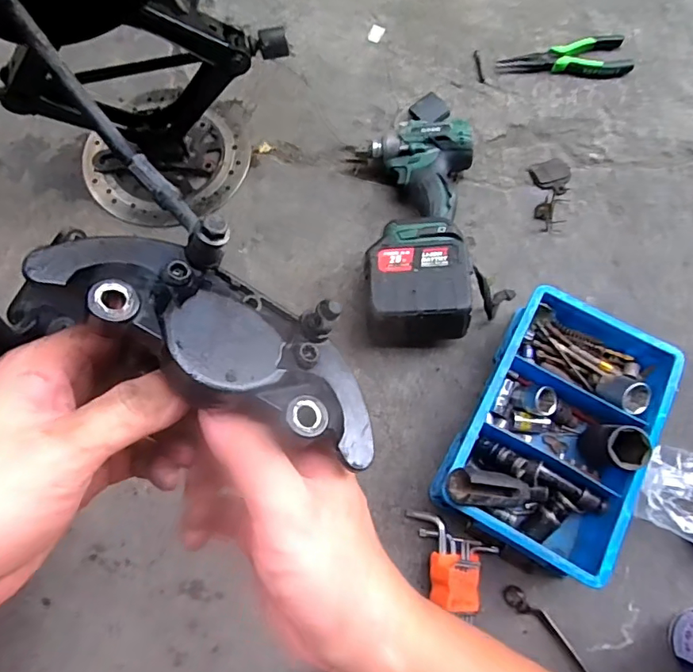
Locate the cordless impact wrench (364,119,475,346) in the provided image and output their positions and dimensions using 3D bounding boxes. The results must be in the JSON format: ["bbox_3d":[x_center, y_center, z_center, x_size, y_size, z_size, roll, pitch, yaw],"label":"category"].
[{"bbox_3d":[0.087,-0.136,0.603,0.126,0.090,0.286,4,72,0],"label":"cordless impact wrench"}]

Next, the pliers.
[{"bbox_3d":[0.311,-0.397,0.723,0.185,0.013,0.067,-5,73,-2],"label":"pliers"}]

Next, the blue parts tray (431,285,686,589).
[{"bbox_3d":[0.225,0.097,0.536,0.173,0.079,0.265,29,74,8],"label":"blue parts tray"}]

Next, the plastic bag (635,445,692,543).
[{"bbox_3d":[0.371,0.165,0.537,0.098,0.038,0.102,27,74,8],"label":"plastic bag"}]

